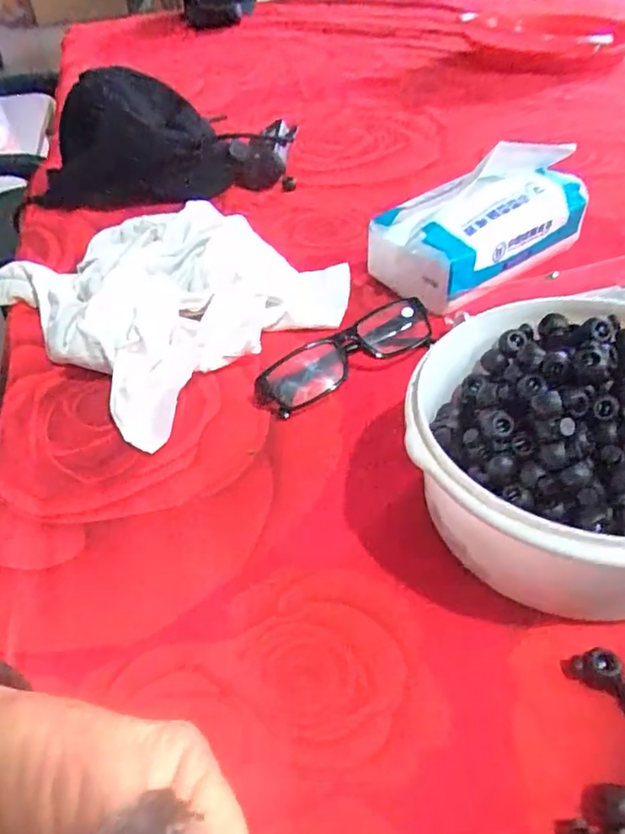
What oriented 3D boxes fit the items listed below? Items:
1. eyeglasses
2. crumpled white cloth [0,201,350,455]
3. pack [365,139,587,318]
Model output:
[{"bbox_3d":[0.020,-0.046,0.420,0.134,0.025,0.046,-28,46,-21],"label":"eyeglasses"},{"bbox_3d":[-0.114,-0.111,0.483,0.225,0.055,0.257,-36,50,-28],"label":"crumpled white cloth"},{"bbox_3d":[0.131,-0.158,0.479,0.167,0.081,0.093,-31,48,-24],"label":"pack"}]

